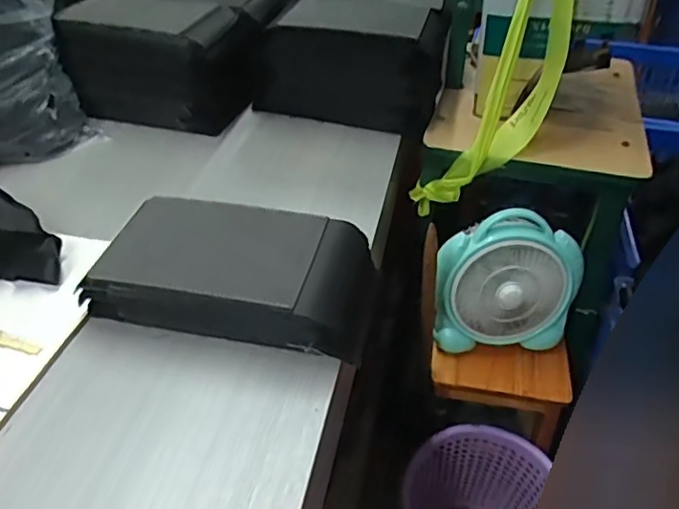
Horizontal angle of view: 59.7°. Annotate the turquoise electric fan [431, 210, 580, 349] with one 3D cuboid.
[{"bbox_3d":[0.272,0.051,0.973,0.234,0.216,0.086,-1,39,-2],"label":"turquoise electric fan"}]

